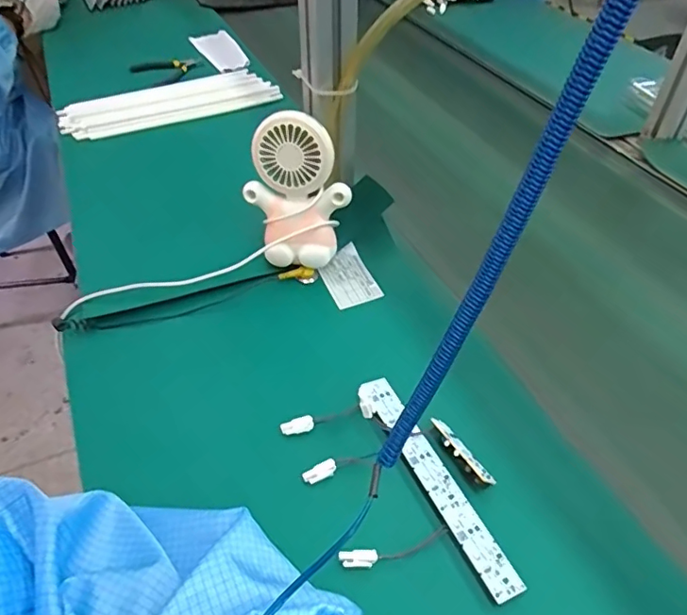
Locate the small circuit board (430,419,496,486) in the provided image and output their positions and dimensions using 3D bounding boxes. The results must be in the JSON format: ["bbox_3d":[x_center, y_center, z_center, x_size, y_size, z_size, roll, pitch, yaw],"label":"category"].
[{"bbox_3d":[0.091,0.110,0.421,0.012,0.007,0.065,-23,50,-23],"label":"small circuit board"}]

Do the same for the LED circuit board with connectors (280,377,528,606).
[{"bbox_3d":[0.034,0.138,0.400,0.099,0.013,0.185,-18,48,-19],"label":"LED circuit board with connectors"}]

